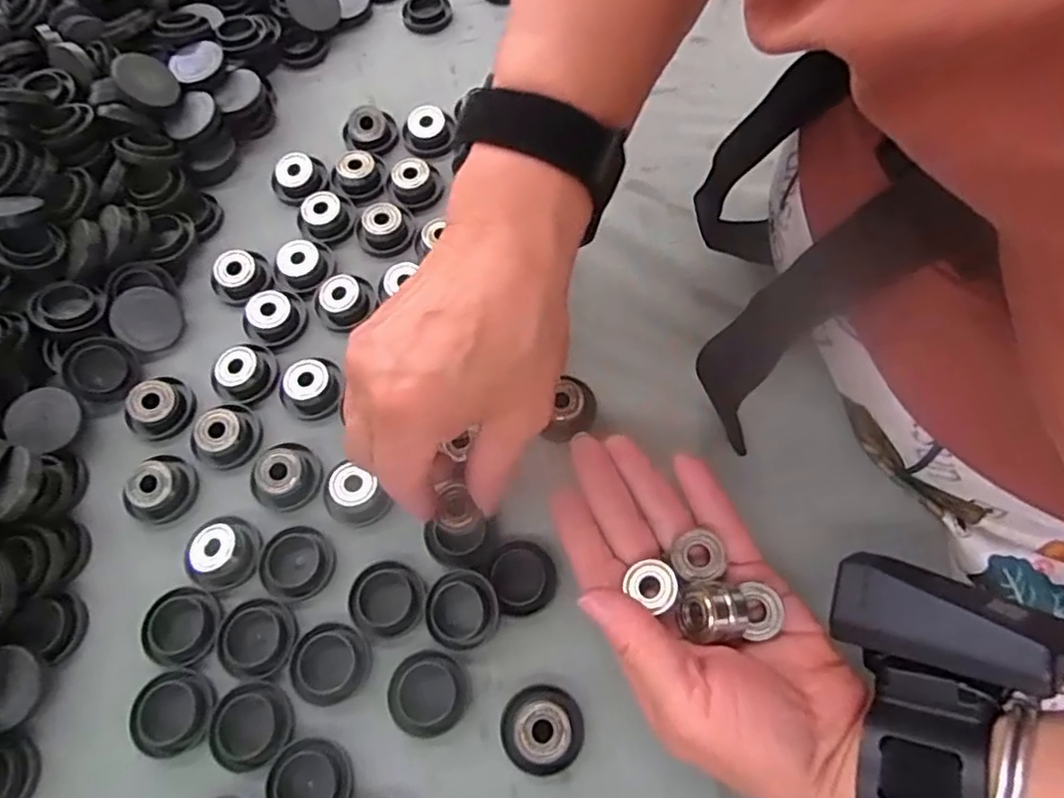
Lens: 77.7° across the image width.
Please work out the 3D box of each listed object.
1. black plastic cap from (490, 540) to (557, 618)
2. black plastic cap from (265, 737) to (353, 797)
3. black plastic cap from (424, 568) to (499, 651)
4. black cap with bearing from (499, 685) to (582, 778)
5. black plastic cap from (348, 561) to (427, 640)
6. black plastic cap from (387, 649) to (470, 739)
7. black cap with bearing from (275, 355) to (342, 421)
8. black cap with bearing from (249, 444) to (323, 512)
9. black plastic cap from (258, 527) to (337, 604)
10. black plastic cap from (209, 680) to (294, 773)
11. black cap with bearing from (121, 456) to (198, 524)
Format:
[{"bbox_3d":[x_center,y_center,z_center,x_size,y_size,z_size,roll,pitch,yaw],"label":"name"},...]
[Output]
[{"bbox_3d":[-0.004,0.077,0.287,0.027,0.008,0.030,-15,67,-5],"label":"black plastic cap"},{"bbox_3d":[-0.087,0.151,0.259,0.032,0.006,0.030,-1,66,1],"label":"black plastic cap"},{"bbox_3d":[-0.030,0.090,0.282,0.030,0.010,0.031,-1,66,1],"label":"black plastic cap"},{"bbox_3d":[0.004,0.130,0.260,0.032,0.012,0.030,-1,66,1],"label":"black cap with bearing"},{"bbox_3d":[-0.063,0.087,0.286,0.032,0.006,0.031,-1,66,1],"label":"black plastic cap"},{"bbox_3d":[-0.043,0.121,0.271,0.032,0.007,0.031,-1,66,1],"label":"black plastic cap"},{"bbox_3d":[-0.111,-0.008,0.328,0.029,0.012,0.034,-30,69,-11],"label":"black cap with bearing"},{"bbox_3d":[-0.117,0.034,0.309,0.031,0.013,0.033,-1,66,1],"label":"black cap with bearing"},{"bbox_3d":[-0.105,0.072,0.294,0.031,0.006,0.031,-1,66,1],"label":"black plastic cap"},{"bbox_3d":[-0.114,0.134,0.272,0.031,0.012,0.031,-1,66,1],"label":"black plastic cap"},{"bbox_3d":[-0.175,0.040,0.309,0.027,0.015,0.033,-22,68,-8],"label":"black cap with bearing"}]

